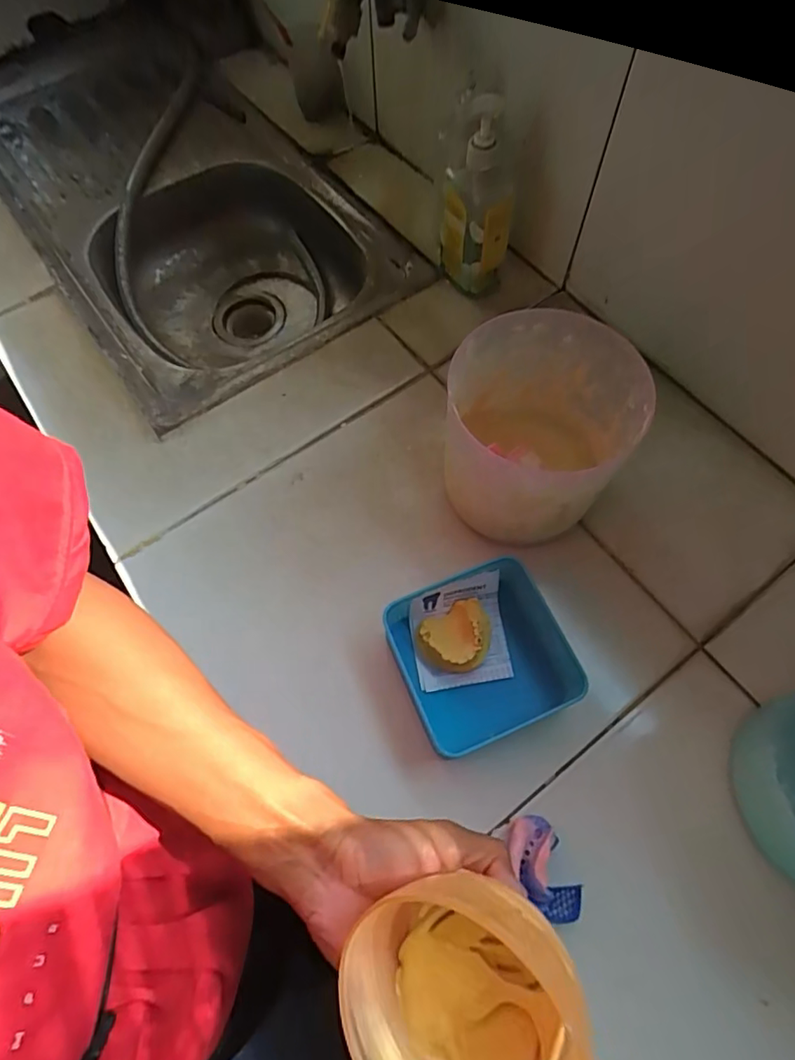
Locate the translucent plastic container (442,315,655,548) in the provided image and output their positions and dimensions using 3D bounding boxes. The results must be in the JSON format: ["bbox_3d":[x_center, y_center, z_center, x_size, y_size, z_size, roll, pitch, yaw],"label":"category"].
[{"bbox_3d":[0.126,-0.083,0.496,0.162,0.142,0.158,9,67,6],"label":"translucent plastic container"}]

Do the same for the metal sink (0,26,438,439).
[{"bbox_3d":[-0.303,-0.432,0.811,0.398,0.170,0.675,-35,70,-13],"label":"metal sink"}]

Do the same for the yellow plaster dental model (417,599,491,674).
[{"bbox_3d":[0.053,0.095,0.474,0.064,0.029,0.054,-29,68,-10],"label":"yellow plaster dental model"}]

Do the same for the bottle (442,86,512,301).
[{"bbox_3d":[0.089,-0.365,0.600,0.075,0.183,0.076,4,66,4],"label":"bottle"}]

